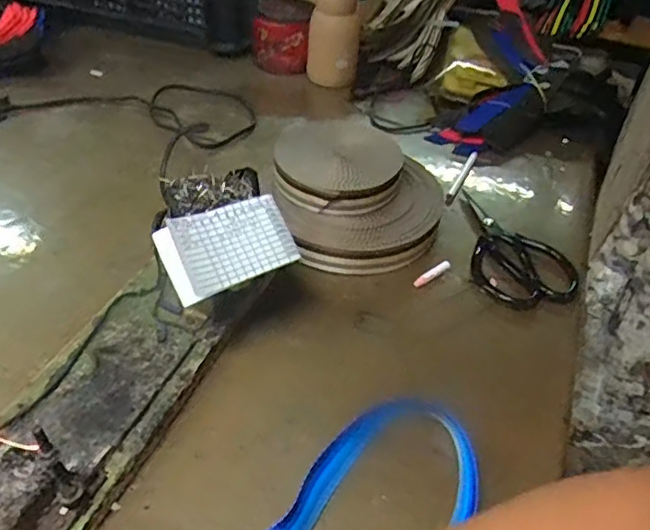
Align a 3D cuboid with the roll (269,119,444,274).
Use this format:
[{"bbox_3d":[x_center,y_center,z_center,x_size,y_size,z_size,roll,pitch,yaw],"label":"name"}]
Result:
[{"bbox_3d":[0.035,-0.072,0.622,0.176,0.082,0.172,6,42,2],"label":"roll"}]

